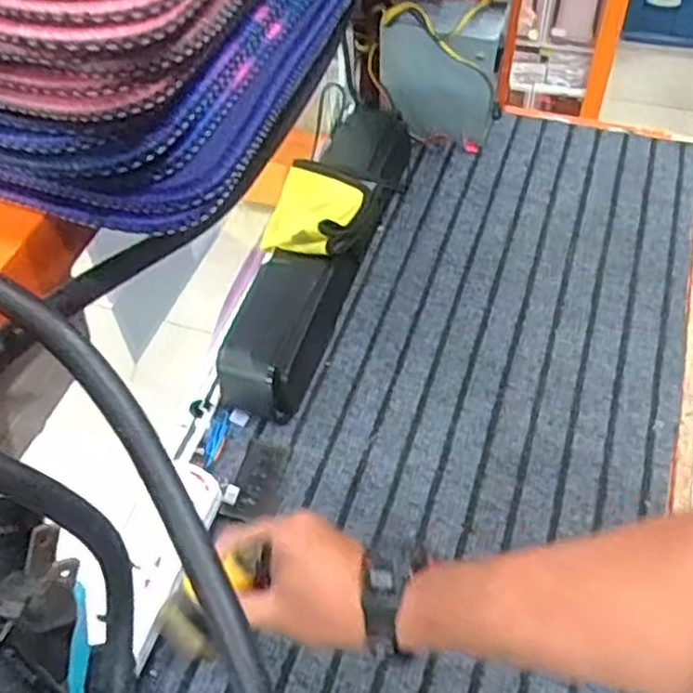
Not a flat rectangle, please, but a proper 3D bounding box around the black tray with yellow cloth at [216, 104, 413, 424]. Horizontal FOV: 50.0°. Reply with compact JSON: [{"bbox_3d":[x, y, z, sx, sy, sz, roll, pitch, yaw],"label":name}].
[{"bbox_3d":[-0.015,-0.117,0.805,0.105,0.092,0.439,11,53,11],"label":"black tray with yellow cloth"}]

